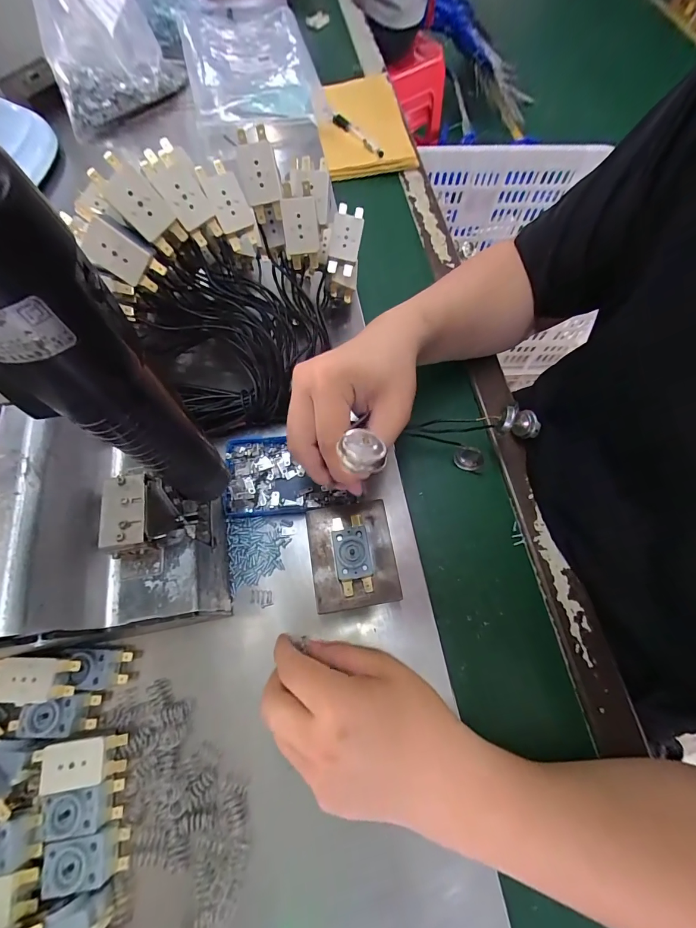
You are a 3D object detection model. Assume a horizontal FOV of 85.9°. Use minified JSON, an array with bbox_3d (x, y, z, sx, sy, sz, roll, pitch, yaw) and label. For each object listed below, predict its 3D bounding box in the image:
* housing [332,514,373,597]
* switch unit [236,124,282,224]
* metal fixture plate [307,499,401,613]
[{"bbox_3d":[0.003,0.068,0.283,0.026,0.012,0.057,-8,69,-4],"label":"housing"},{"bbox_3d":[-0.066,-0.215,0.281,0.023,0.056,0.011,-15,43,-7],"label":"switch unit"},{"bbox_3d":[0.003,0.069,0.289,0.063,0.006,0.078,-8,69,-5],"label":"metal fixture plate"}]

